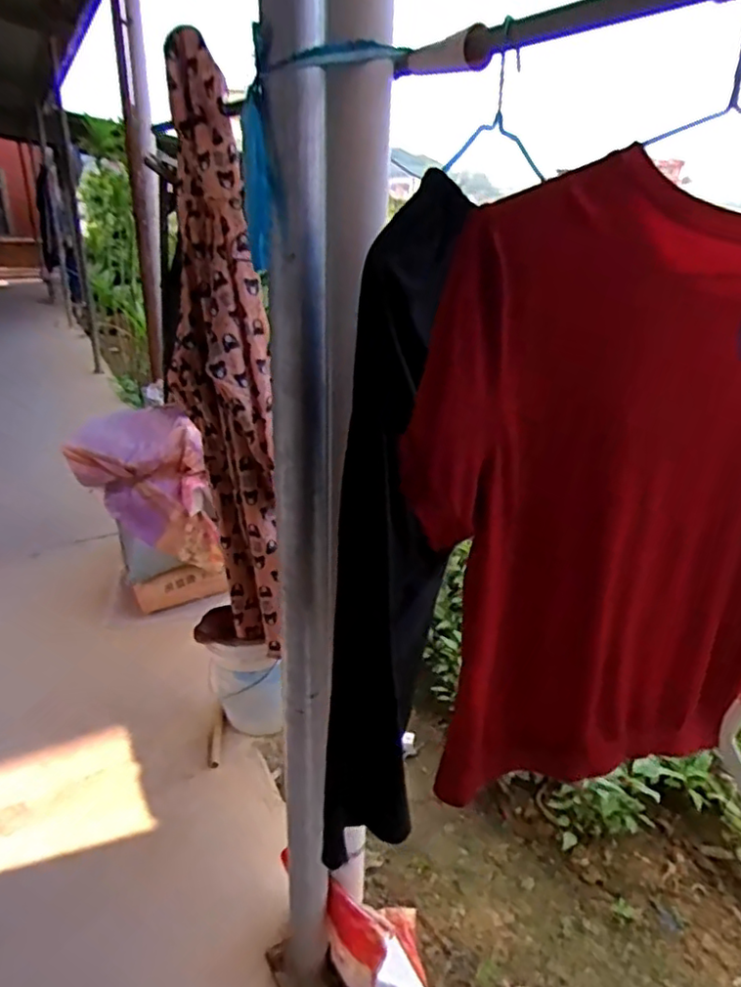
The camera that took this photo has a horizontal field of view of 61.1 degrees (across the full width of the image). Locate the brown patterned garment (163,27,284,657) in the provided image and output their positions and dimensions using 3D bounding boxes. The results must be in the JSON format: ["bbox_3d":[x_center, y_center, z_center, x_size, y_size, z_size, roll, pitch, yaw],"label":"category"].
[{"bbox_3d":[-0.331,-0.214,1.433,0.333,1.286,0.141,16,28,30],"label":"brown patterned garment"}]

